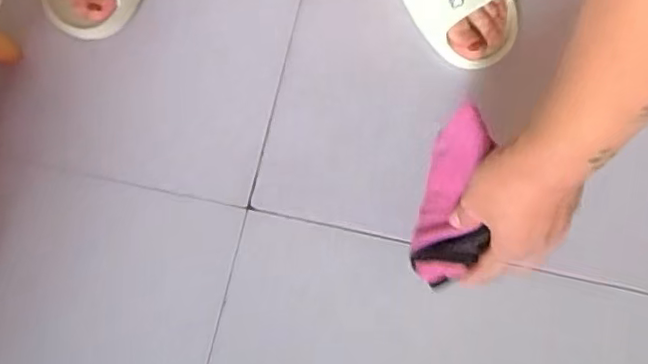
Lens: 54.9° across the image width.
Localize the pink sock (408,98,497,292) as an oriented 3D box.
[{"bbox_3d":[0.107,0.012,0.518,0.049,0.063,0.144,11,90,2],"label":"pink sock"}]

